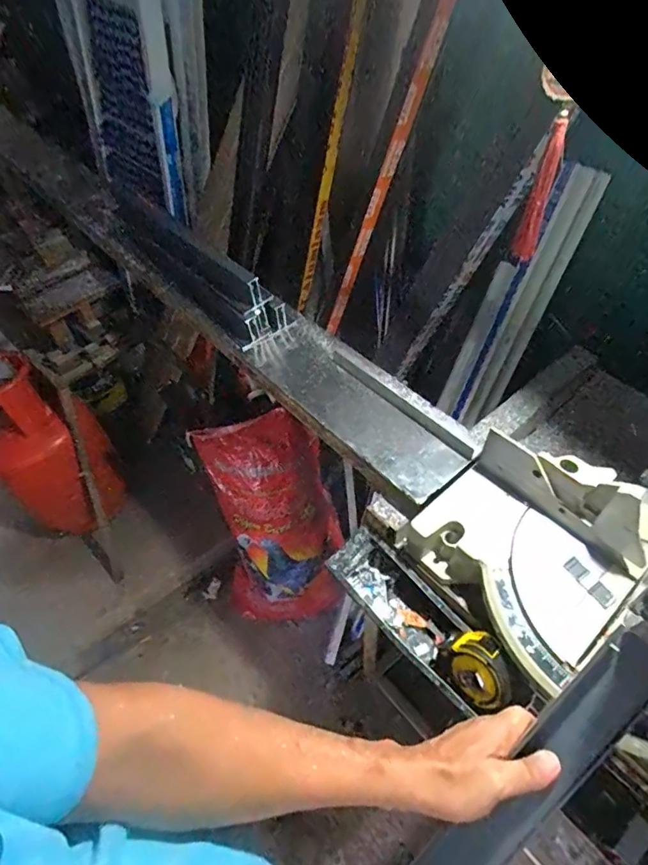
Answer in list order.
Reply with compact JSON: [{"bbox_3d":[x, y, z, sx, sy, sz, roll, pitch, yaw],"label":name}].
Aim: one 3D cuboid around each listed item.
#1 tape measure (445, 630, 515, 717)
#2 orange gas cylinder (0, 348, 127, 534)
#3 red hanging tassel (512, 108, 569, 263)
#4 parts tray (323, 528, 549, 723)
[{"bbox_3d":[0.182,0.272,0.563,0.081,0.073,0.042,-7,5,41],"label":"tape measure"},{"bbox_3d":[-0.790,0.062,1.430,0.293,0.520,0.286,24,57,21],"label":"orange gas cylinder"},{"bbox_3d":[0.224,-0.247,0.513,0.024,0.145,0.015,15,54,14],"label":"red hanging tassel"},{"bbox_3d":[0.113,0.238,0.644,0.080,0.047,0.297,-35,58,-22],"label":"parts tray"}]

